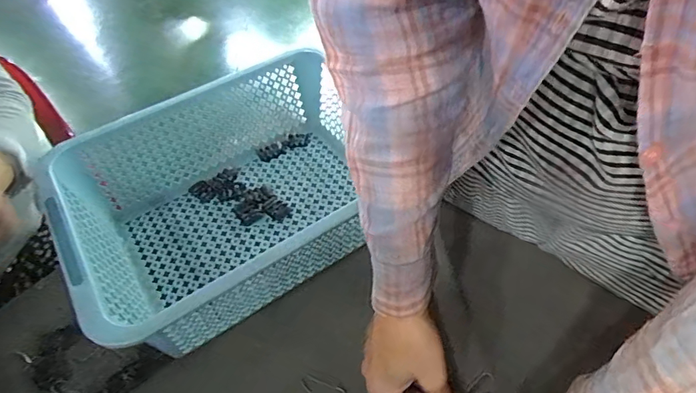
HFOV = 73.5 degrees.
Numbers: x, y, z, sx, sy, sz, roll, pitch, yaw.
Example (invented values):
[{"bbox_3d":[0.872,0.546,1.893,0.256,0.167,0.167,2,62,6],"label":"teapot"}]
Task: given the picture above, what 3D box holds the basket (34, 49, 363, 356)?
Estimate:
[{"bbox_3d":[-0.126,-0.003,0.550,0.360,0.120,0.286,-30,53,-21],"label":"basket"}]

